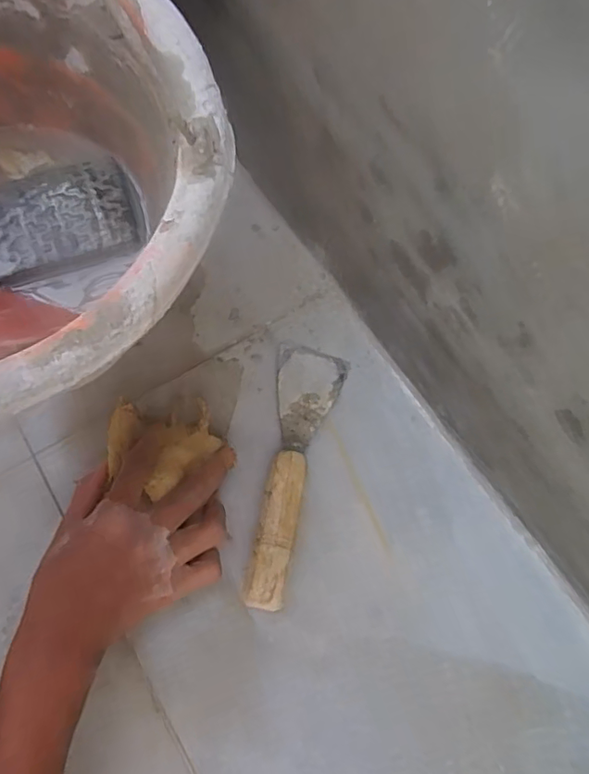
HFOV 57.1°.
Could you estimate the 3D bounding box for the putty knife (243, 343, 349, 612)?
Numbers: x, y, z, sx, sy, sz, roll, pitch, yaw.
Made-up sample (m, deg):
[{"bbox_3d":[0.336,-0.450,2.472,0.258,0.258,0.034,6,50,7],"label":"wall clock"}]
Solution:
[{"bbox_3d":[-0.001,0.065,0.454,0.057,0.040,0.227,12,68,2],"label":"putty knife"}]

